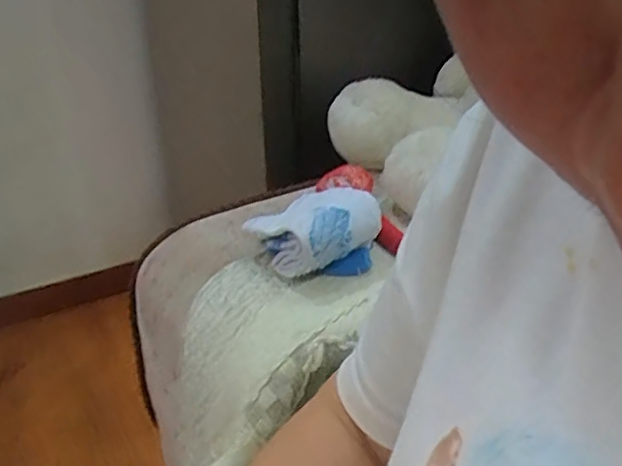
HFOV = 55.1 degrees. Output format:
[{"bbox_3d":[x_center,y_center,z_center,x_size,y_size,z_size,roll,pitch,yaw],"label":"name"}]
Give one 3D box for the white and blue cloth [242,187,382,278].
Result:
[{"bbox_3d":[0.007,0.000,0.580,0.103,0.068,0.088,-17,31,-28],"label":"white and blue cloth"}]

